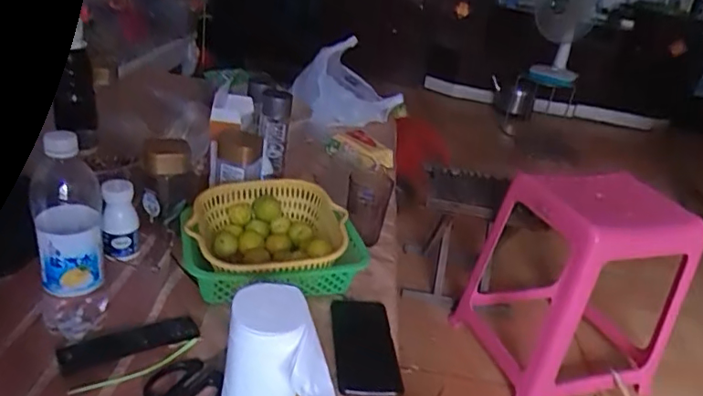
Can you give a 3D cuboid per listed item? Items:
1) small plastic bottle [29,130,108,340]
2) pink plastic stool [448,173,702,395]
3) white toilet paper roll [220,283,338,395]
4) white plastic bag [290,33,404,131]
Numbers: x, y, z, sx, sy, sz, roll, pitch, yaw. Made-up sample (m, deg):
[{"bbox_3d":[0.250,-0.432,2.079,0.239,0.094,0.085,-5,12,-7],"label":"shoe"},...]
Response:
[{"bbox_3d":[-0.310,0.039,0.595,0.064,0.234,0.073,-4,30,-23],"label":"small plastic bottle"},{"bbox_3d":[0.506,0.189,1.253,0.359,0.436,0.351,-4,30,-24],"label":"pink plastic stool"},{"bbox_3d":[-0.062,0.167,0.555,0.125,0.128,0.079,11,27,4],"label":"white toilet paper roll"},{"bbox_3d":[-0.020,-0.295,1.406,0.238,0.193,0.203,-9,33,-31],"label":"white plastic bag"}]

